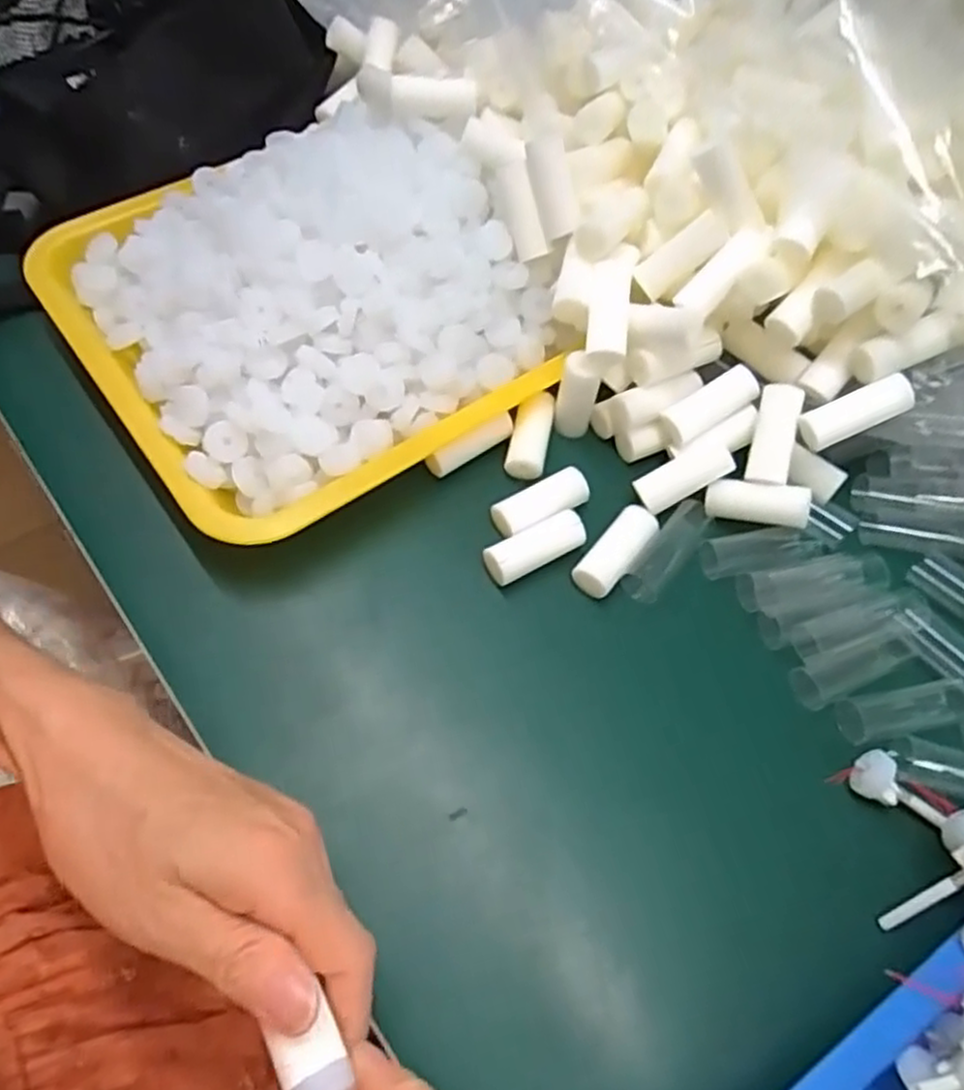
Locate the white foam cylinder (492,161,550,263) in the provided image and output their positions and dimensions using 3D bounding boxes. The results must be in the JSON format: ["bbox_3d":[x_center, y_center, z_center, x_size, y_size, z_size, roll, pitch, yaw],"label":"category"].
[{"bbox_3d":[0.021,-0.186,0.414,0.016,0.019,0.052,-25,105,-16],"label":"white foam cylinder"}]

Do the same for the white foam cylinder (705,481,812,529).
[{"bbox_3d":[0.144,-0.022,0.385,0.051,0.014,0.017,7,60,16],"label":"white foam cylinder"}]

